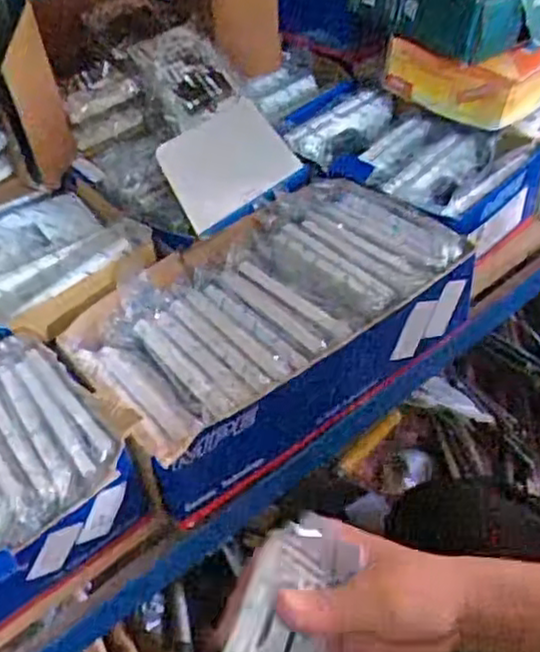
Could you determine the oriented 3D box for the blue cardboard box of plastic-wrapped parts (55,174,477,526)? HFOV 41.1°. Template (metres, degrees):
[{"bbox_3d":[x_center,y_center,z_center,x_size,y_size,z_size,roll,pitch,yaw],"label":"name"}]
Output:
[{"bbox_3d":[0.001,-0.003,0.553,0.288,0.071,0.172,-31,50,-23],"label":"blue cardboard box of plastic-wrapped parts"}]

